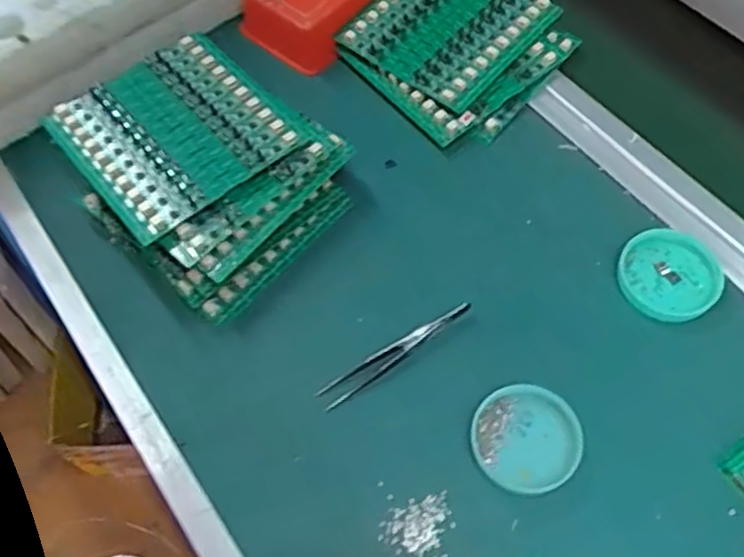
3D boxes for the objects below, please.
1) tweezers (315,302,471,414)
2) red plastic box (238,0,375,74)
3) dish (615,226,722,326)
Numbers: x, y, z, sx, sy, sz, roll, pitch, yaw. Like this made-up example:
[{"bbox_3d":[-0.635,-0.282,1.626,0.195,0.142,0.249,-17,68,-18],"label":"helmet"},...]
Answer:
[{"bbox_3d":[0.016,0.048,0.458,0.117,0.012,0.016,-32,64,-15],"label":"tweezers"},{"bbox_3d":[-0.050,-0.247,0.612,0.098,0.043,0.128,33,67,19],"label":"red plastic box"},{"bbox_3d":[0.207,-0.004,0.480,0.063,0.014,0.065,-1,60,2],"label":"dish"}]

